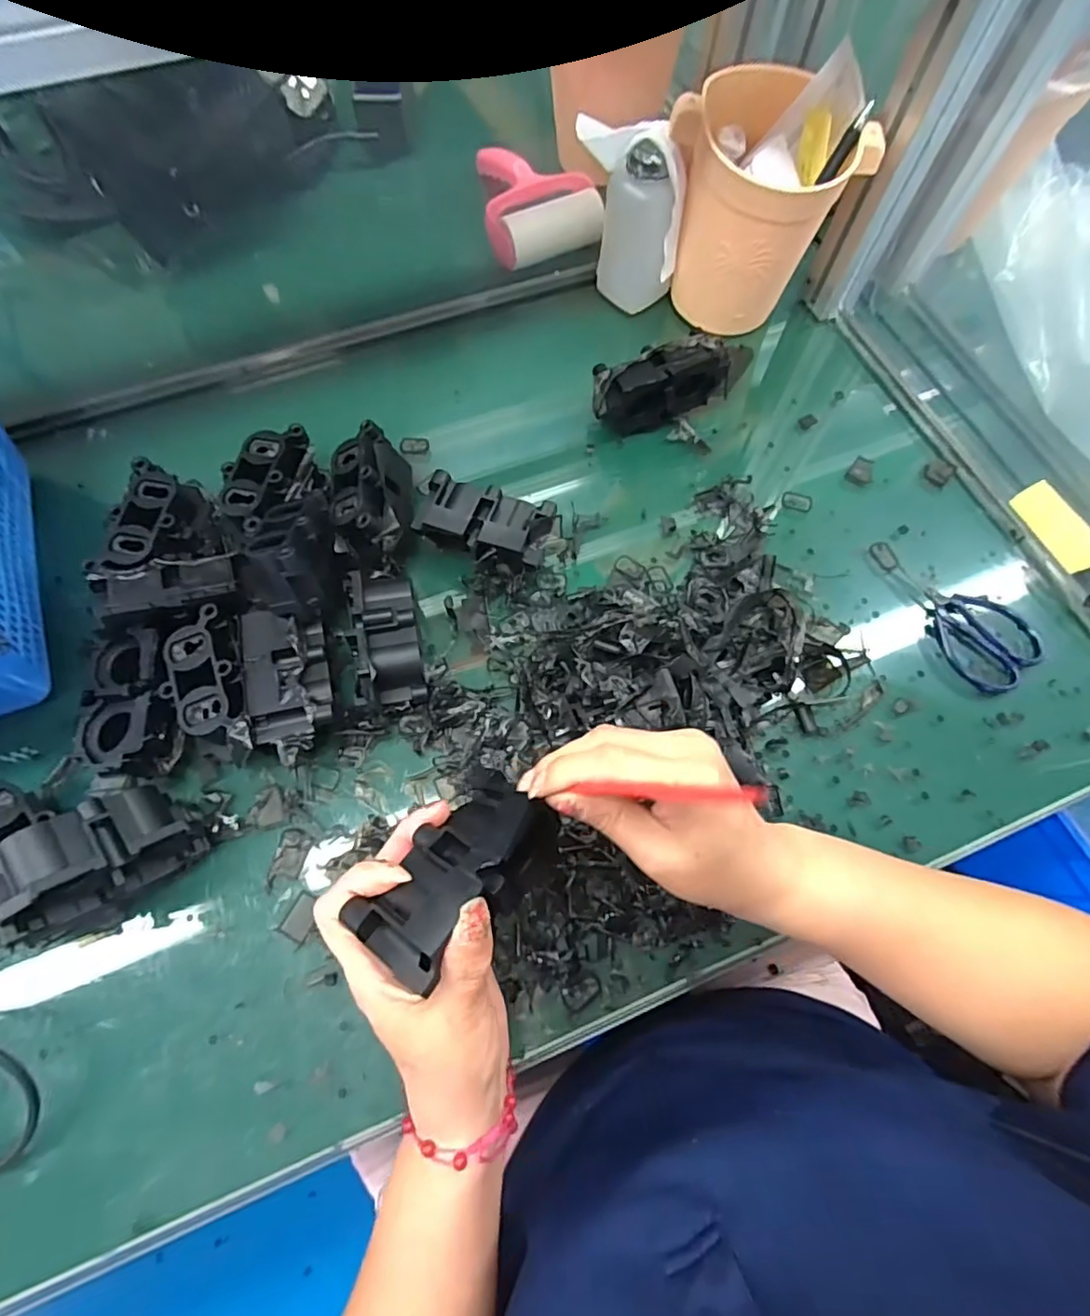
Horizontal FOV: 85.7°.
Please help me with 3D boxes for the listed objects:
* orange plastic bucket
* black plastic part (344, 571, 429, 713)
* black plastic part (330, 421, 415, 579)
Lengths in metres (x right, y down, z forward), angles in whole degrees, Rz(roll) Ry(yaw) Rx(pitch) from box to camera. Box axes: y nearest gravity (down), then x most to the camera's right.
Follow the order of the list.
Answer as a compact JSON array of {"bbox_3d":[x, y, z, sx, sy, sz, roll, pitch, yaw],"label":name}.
[{"bbox_3d":[0.179,-0.379,0.505,0.121,0.140,0.127,0,69,-1],"label":"orange plastic bucket"},{"bbox_3d":[-0.112,-0.015,0.414,0.049,0.056,0.098,-8,69,-4],"label":"black plastic part"},{"bbox_3d":[-0.131,-0.118,0.451,0.058,0.050,0.114,-8,69,-4],"label":"black plastic part"}]

